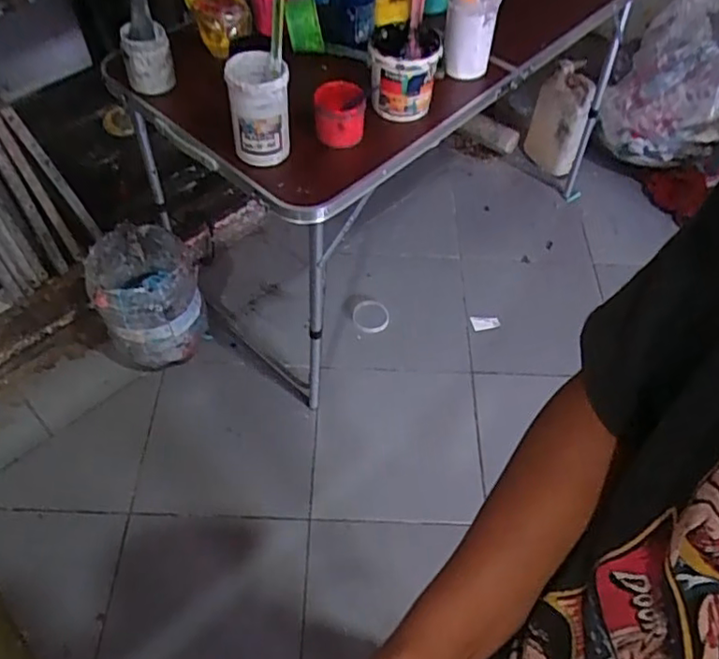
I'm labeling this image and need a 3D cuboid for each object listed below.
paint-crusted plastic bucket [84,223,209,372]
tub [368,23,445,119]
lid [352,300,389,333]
[{"bbox_3d":[-0.512,-0.085,1.507,0.226,0.293,0.243,1,55,-1],"label":"paint-crusted plastic bucket"},{"bbox_3d":[0.077,-0.449,1.099,0.123,0.148,0.125,7,55,4],"label":"tub"},{"bbox_3d":[0.032,-0.038,1.728,0.101,0.011,0.106,1,55,-1],"label":"lid"}]

